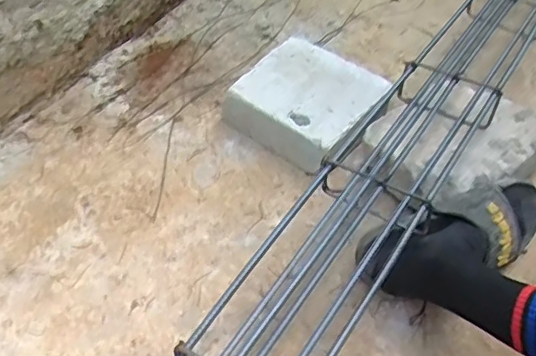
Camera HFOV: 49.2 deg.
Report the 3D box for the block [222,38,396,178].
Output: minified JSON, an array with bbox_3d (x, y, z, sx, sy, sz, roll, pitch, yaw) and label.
[{"bbox_3d":[0.066,-0.127,0.980,0.215,0.086,0.213,30,51,22],"label":"block"}]

